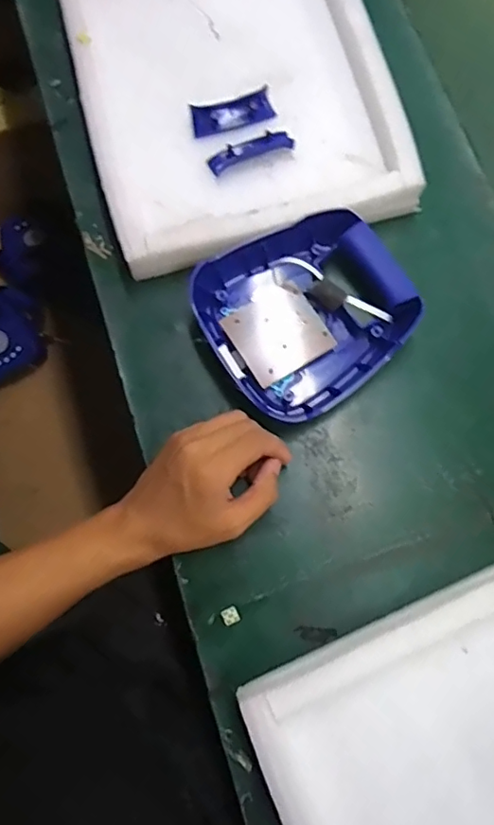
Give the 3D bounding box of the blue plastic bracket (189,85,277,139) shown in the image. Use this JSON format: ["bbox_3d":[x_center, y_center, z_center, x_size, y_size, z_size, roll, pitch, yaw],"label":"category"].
[{"bbox_3d":[-0.014,-0.294,0.547,0.081,0.007,0.037,-16,77,-5],"label":"blue plastic bracket"}]

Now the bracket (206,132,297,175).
[{"bbox_3d":[0.004,-0.254,0.540,0.084,0.008,0.021,-24,78,-7],"label":"bracket"}]

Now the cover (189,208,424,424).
[{"bbox_3d":[0.057,-0.090,0.507,0.187,0.045,0.167,-31,78,-9],"label":"cover"}]

